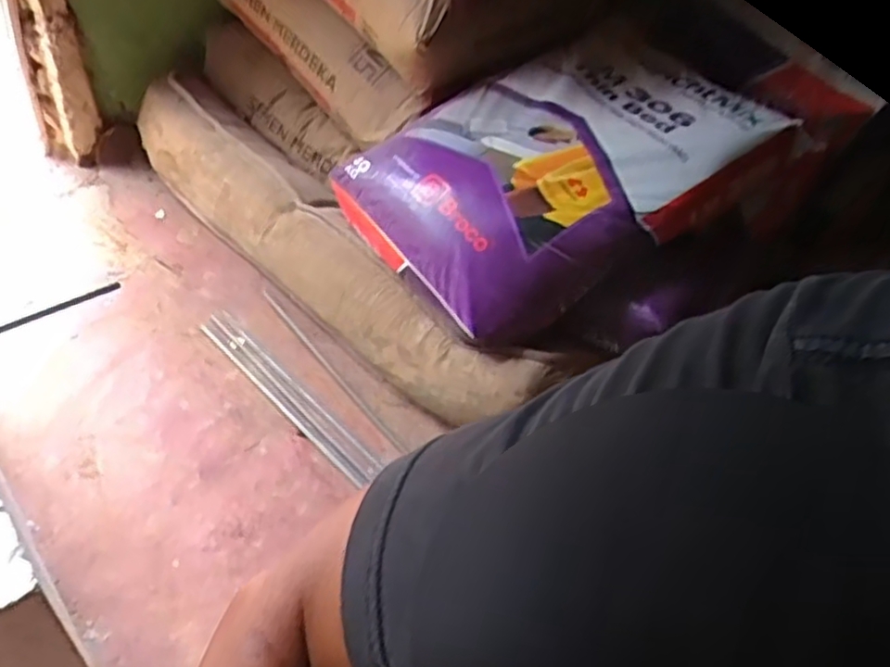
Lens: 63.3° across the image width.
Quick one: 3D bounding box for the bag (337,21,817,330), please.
[{"bbox_3d":[0.164,-0.217,0.956,0.532,0.166,0.311,-23,49,-30],"label":"bag"}]

